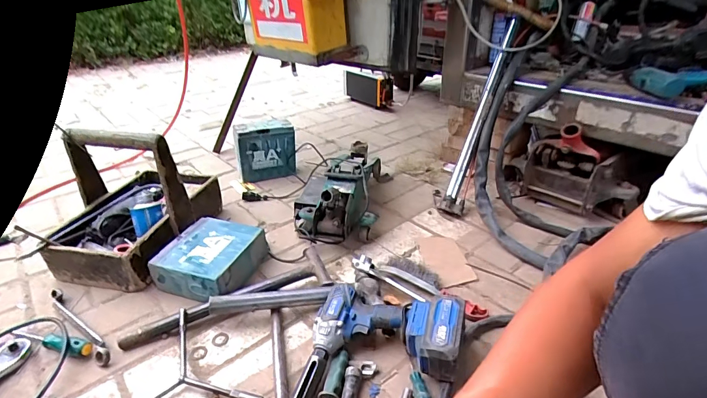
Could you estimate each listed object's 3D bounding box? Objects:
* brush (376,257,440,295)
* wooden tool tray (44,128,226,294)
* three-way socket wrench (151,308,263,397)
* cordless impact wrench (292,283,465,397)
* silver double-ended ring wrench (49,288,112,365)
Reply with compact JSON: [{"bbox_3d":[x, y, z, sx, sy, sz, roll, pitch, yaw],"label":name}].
[{"bbox_3d":[0.117,0.156,0.799,0.129,0.036,0.051,14,32,23],"label":"brush"},{"bbox_3d":[-0.501,-0.020,0.884,0.246,0.274,0.343,6,30,12],"label":"wooden tool tray"},{"bbox_3d":[-0.266,0.261,0.620,0.229,0.036,0.191,-7,30,-11],"label":"three-way socket wrench"},{"bbox_3d":[0.042,0.236,0.604,0.234,0.102,0.208,10,31,17],"label":"cordless impact wrench"},{"bbox_3d":[-0.508,0.225,0.711,0.263,0.024,0.027,21,36,33],"label":"silver double-ended ring wrench"}]

